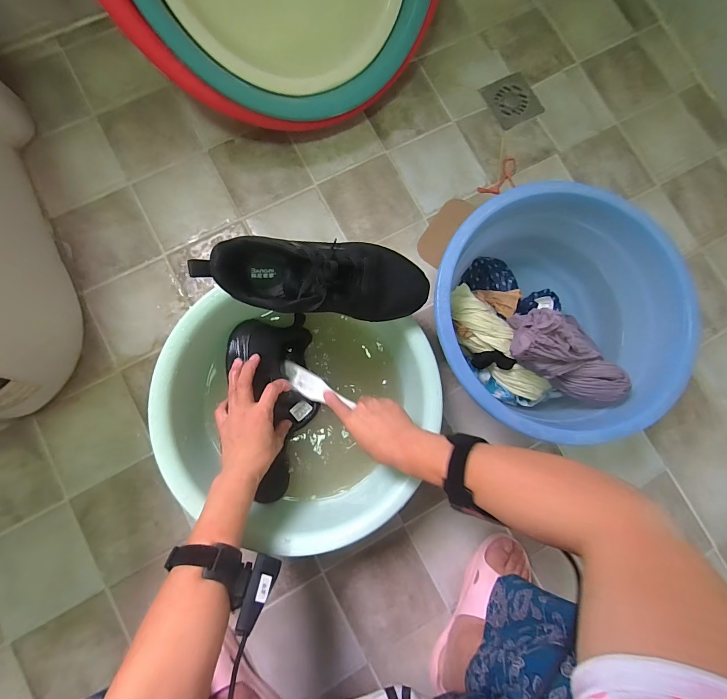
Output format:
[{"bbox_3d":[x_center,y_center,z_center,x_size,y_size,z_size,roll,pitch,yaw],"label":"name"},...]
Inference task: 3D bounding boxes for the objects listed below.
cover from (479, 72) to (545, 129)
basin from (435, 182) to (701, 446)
[{"bbox_3d":[0.307,-0.512,0.735,0.097,0.007,0.104,-29,85,-6],"label":"cover"},{"bbox_3d":[0.279,-0.046,0.537,0.353,0.155,0.336,0,84,-3],"label":"basin"}]

